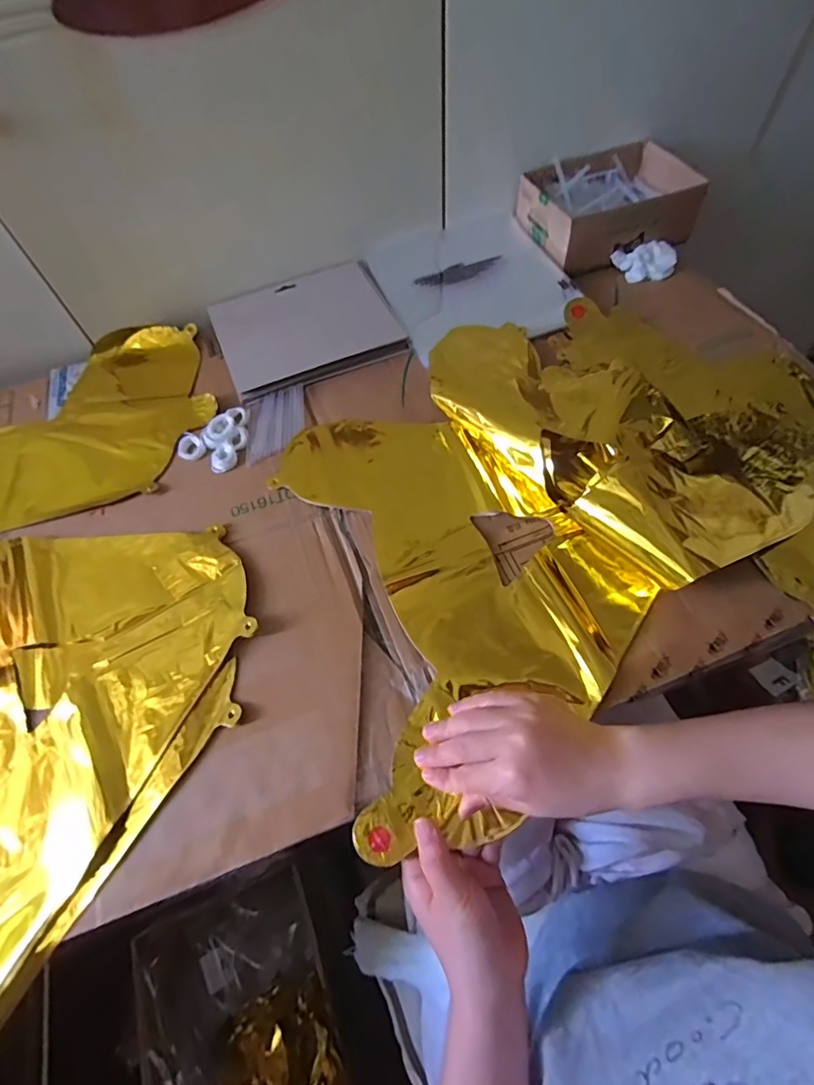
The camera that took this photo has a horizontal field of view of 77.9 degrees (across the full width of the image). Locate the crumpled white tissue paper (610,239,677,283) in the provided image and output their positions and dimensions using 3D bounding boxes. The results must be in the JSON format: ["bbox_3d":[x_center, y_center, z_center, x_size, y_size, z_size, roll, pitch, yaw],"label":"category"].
[{"bbox_3d":[0.286,-0.336,0.604,0.063,0.022,0.048,-10,61,-2],"label":"crumpled white tissue paper"}]

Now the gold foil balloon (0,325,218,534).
[{"bbox_3d":[-0.415,-0.113,0.540,0.397,0.019,0.246,-16,61,-5],"label":"gold foil balloon"}]

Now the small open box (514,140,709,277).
[{"bbox_3d":[0.253,-0.426,0.640,0.198,0.064,0.148,-17,61,-6],"label":"small open box"}]

